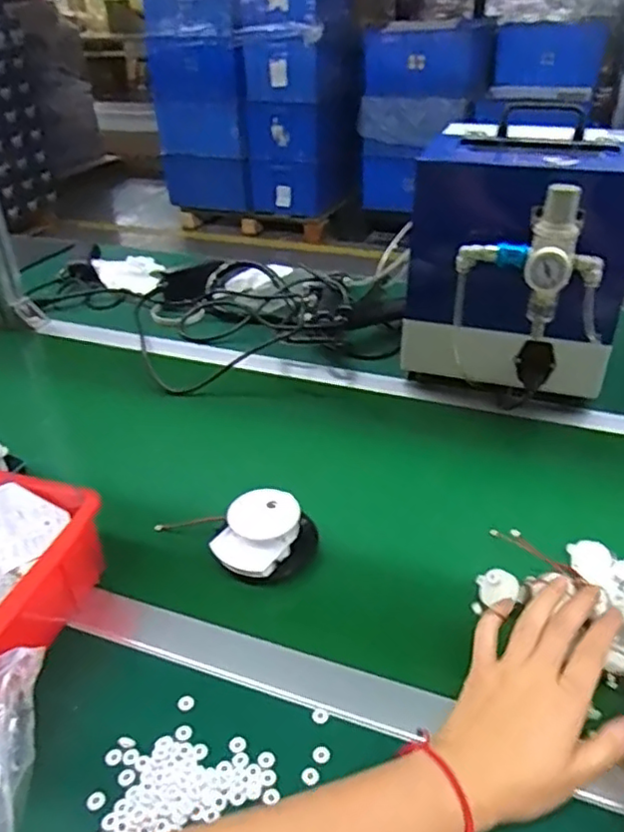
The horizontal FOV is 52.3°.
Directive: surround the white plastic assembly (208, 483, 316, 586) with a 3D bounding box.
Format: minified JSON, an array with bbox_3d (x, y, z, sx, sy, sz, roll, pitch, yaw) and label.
[{"bbox_3d":[-0.046,0.111,0.588,0.073,0.052,0.085,26,44,35],"label":"white plastic assembly"}]

